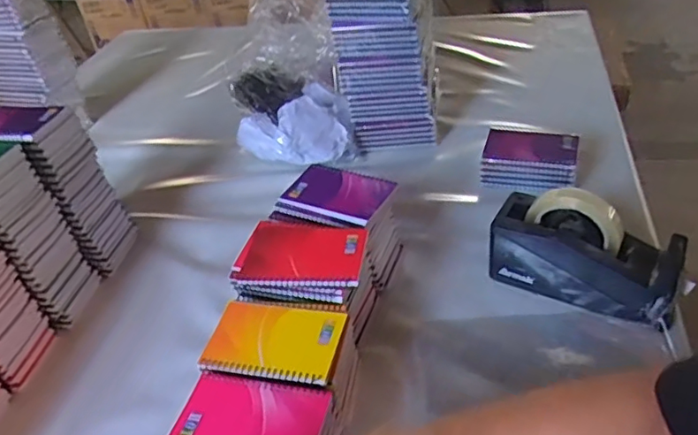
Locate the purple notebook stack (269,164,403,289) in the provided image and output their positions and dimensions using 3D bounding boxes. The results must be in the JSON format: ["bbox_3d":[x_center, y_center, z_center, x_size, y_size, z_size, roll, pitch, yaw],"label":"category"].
[{"bbox_3d":[-0.010,0.011,0.730,0.136,0.120,0.103,13,43,23],"label":"purple notebook stack"}]

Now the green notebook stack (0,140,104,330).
[{"bbox_3d":[-0.428,0.024,0.703,0.140,0.230,0.095,7,41,16],"label":"green notebook stack"}]

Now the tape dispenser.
[{"bbox_3d":[0.269,0.041,0.651,0.200,0.136,0.071,18,45,27],"label":"tape dispenser"}]

